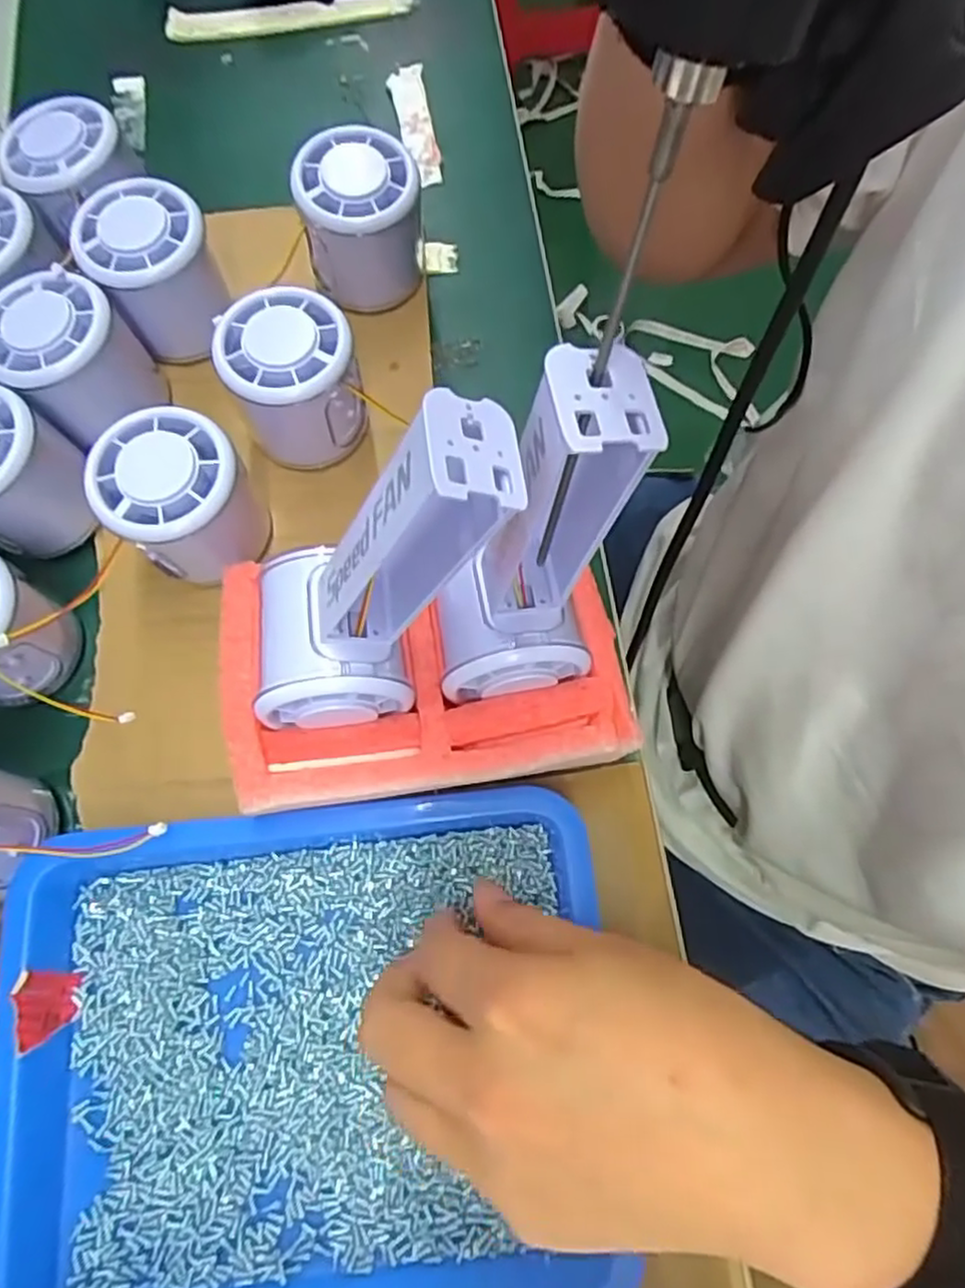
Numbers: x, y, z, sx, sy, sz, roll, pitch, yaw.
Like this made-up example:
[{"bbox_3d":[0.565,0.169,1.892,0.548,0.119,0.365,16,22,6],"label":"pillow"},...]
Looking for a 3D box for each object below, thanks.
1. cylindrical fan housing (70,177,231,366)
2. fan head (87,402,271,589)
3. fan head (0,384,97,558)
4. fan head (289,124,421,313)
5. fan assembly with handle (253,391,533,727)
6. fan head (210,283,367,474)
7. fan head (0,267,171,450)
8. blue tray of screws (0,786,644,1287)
[{"bbox_3d":[-0.153,-0.174,0.338,0.053,0.067,0.052,0,73,0],"label":"cylindrical fan housing"},{"bbox_3d":[-0.124,-0.058,0.297,0.054,0.062,0.054,0,73,0],"label":"fan head"},{"bbox_3d":[-0.204,-0.071,0.303,0.053,0.057,0.055,0,73,0],"label":"fan head"},{"bbox_3d":[-0.056,-0.197,0.336,0.055,0.067,0.051,0,73,0],"label":"fan head"},{"bbox_3d":[-0.040,-0.021,0.223,0.045,0.144,0.064,-11,70,-38],"label":"fan assembly with handle"},{"bbox_3d":[-0.082,-0.115,0.314,0.053,0.059,0.052,0,73,0],"label":"fan head"},{"bbox_3d":[-0.182,-0.125,0.315,0.049,0.057,0.055,38,76,10],"label":"fan head"},{"bbox_3d":[-0.067,0.149,0.252,0.219,0.031,0.171,-6,73,-2],"label":"blue tray of screws"}]

